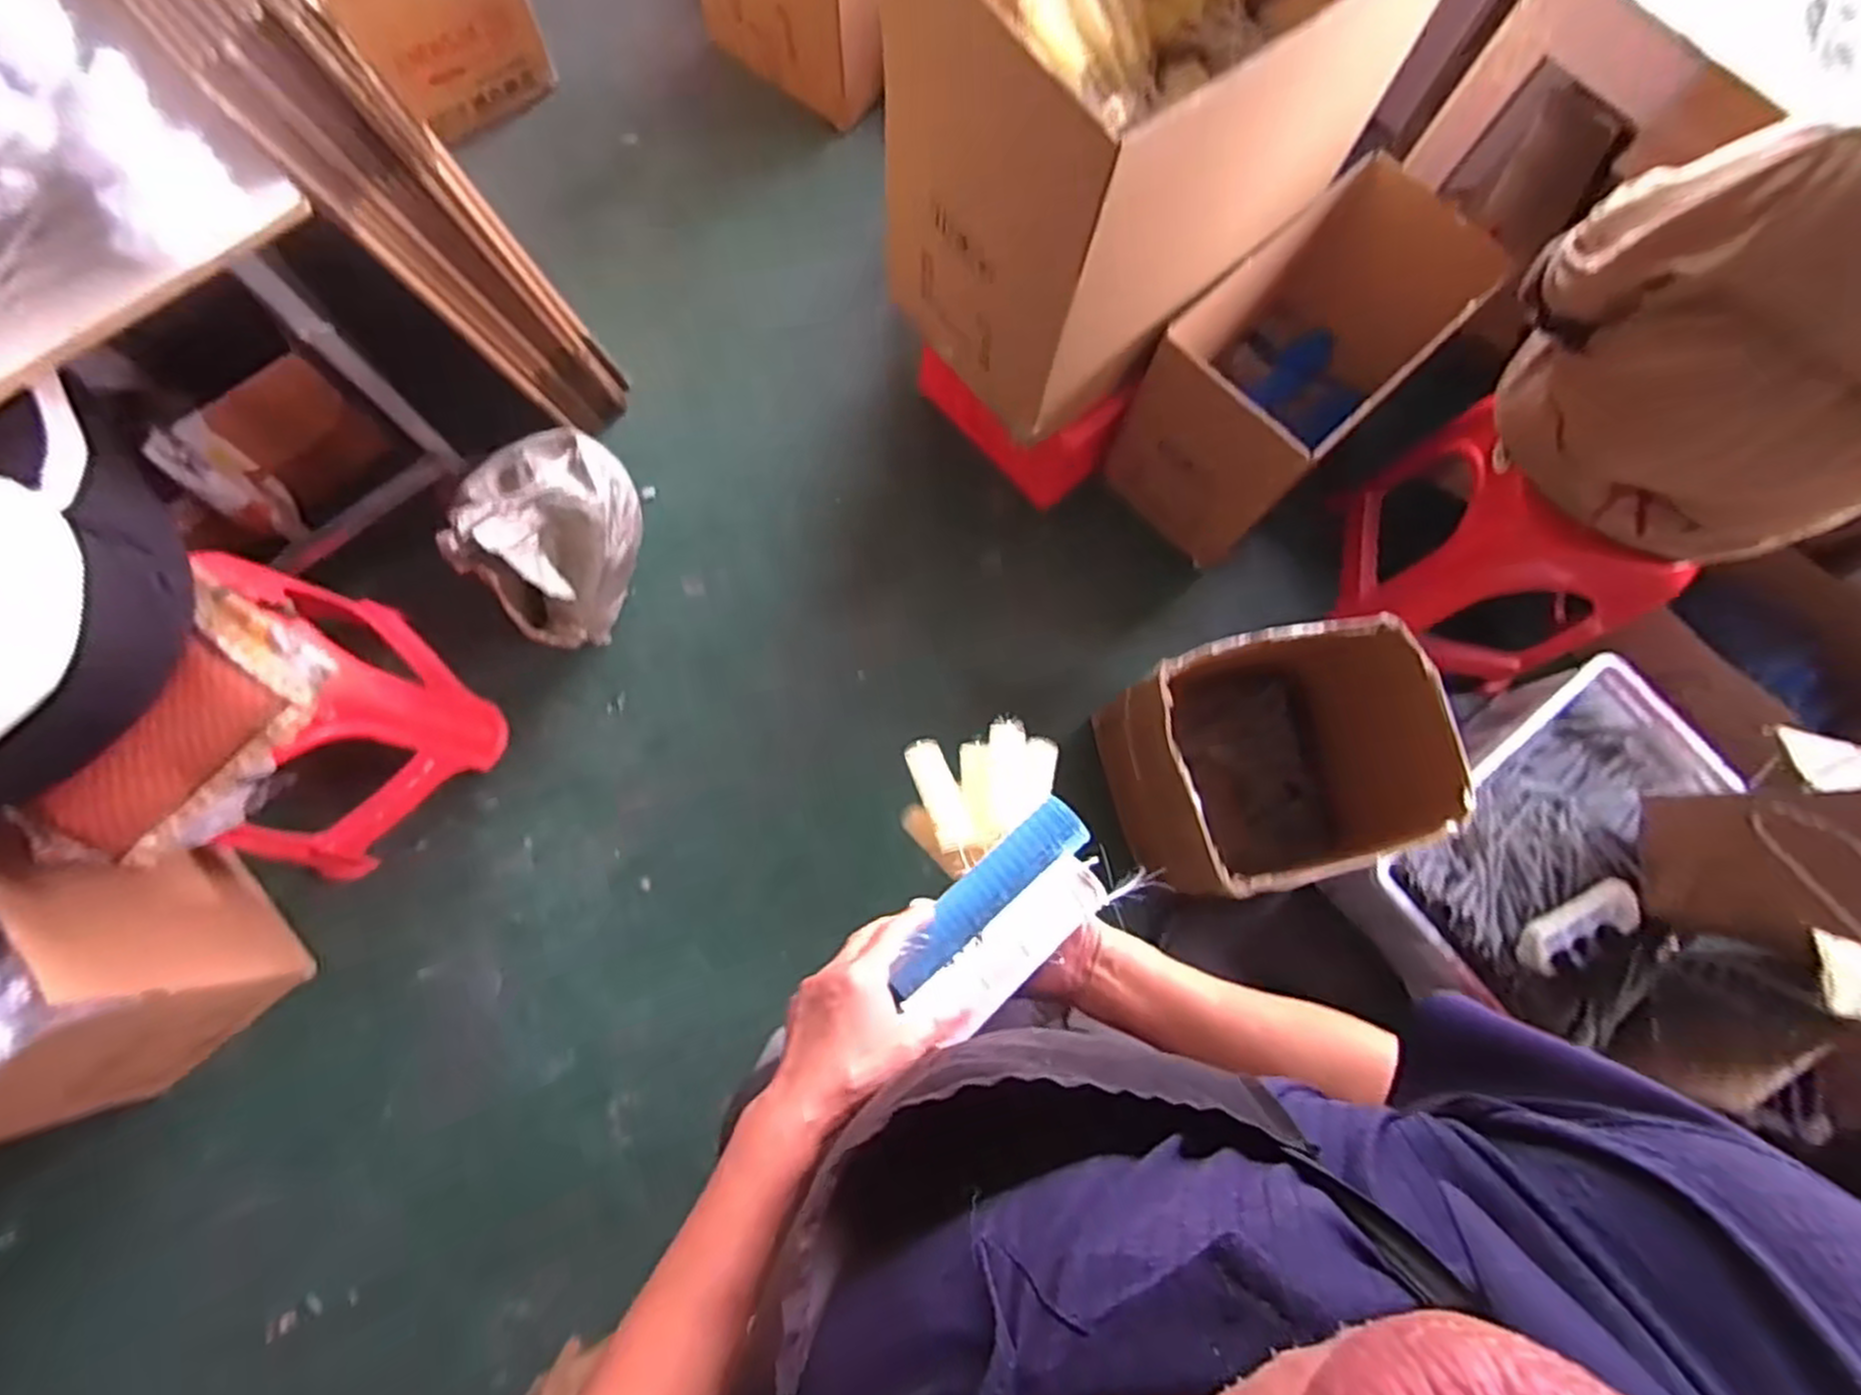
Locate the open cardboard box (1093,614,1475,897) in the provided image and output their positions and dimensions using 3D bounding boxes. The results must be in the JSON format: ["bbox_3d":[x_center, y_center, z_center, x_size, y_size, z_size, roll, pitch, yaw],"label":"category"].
[{"bbox_3d":[0.551,0.122,1.349,0.406,0.453,0.364,-16,78,-5],"label":"open cardboard box"}]

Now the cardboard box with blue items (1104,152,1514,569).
[{"bbox_3d":[0.687,-0.628,1.482,0.602,0.437,0.315,-43,82,-10],"label":"cardboard box with blue items"}]

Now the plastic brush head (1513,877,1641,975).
[{"bbox_3d":[1.022,0.356,1.240,0.206,0.034,0.076,-25,79,-7],"label":"plastic brush head"}]

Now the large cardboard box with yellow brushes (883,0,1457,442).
[{"bbox_3d":[0.290,-0.874,1.182,0.648,0.549,0.490,-37,81,-9],"label":"large cardboard box with yellow brushes"}]

